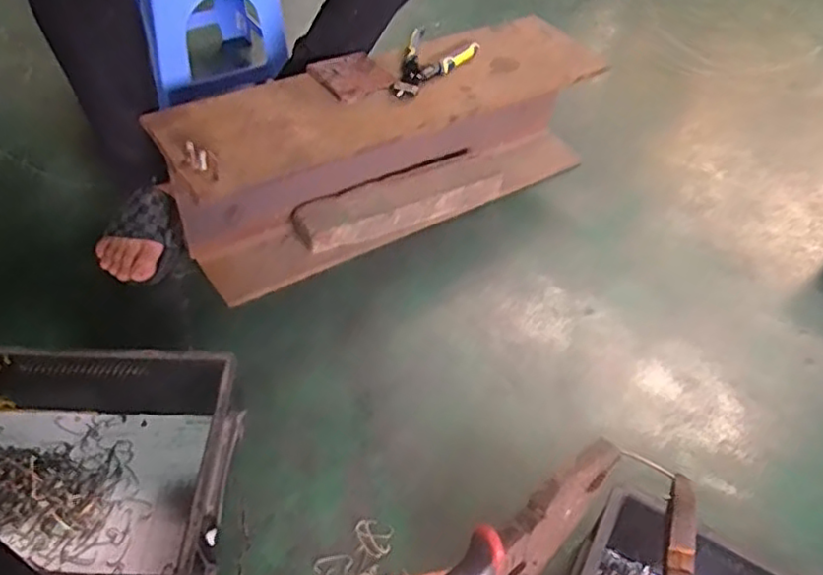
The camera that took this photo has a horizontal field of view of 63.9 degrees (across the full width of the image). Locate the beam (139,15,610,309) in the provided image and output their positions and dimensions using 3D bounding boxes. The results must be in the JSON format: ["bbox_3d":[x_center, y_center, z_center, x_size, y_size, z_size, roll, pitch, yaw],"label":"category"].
[{"bbox_3d":[-0.023,-0.226,1.044,0.699,0.237,0.202,-25,55,-25],"label":"beam"}]

